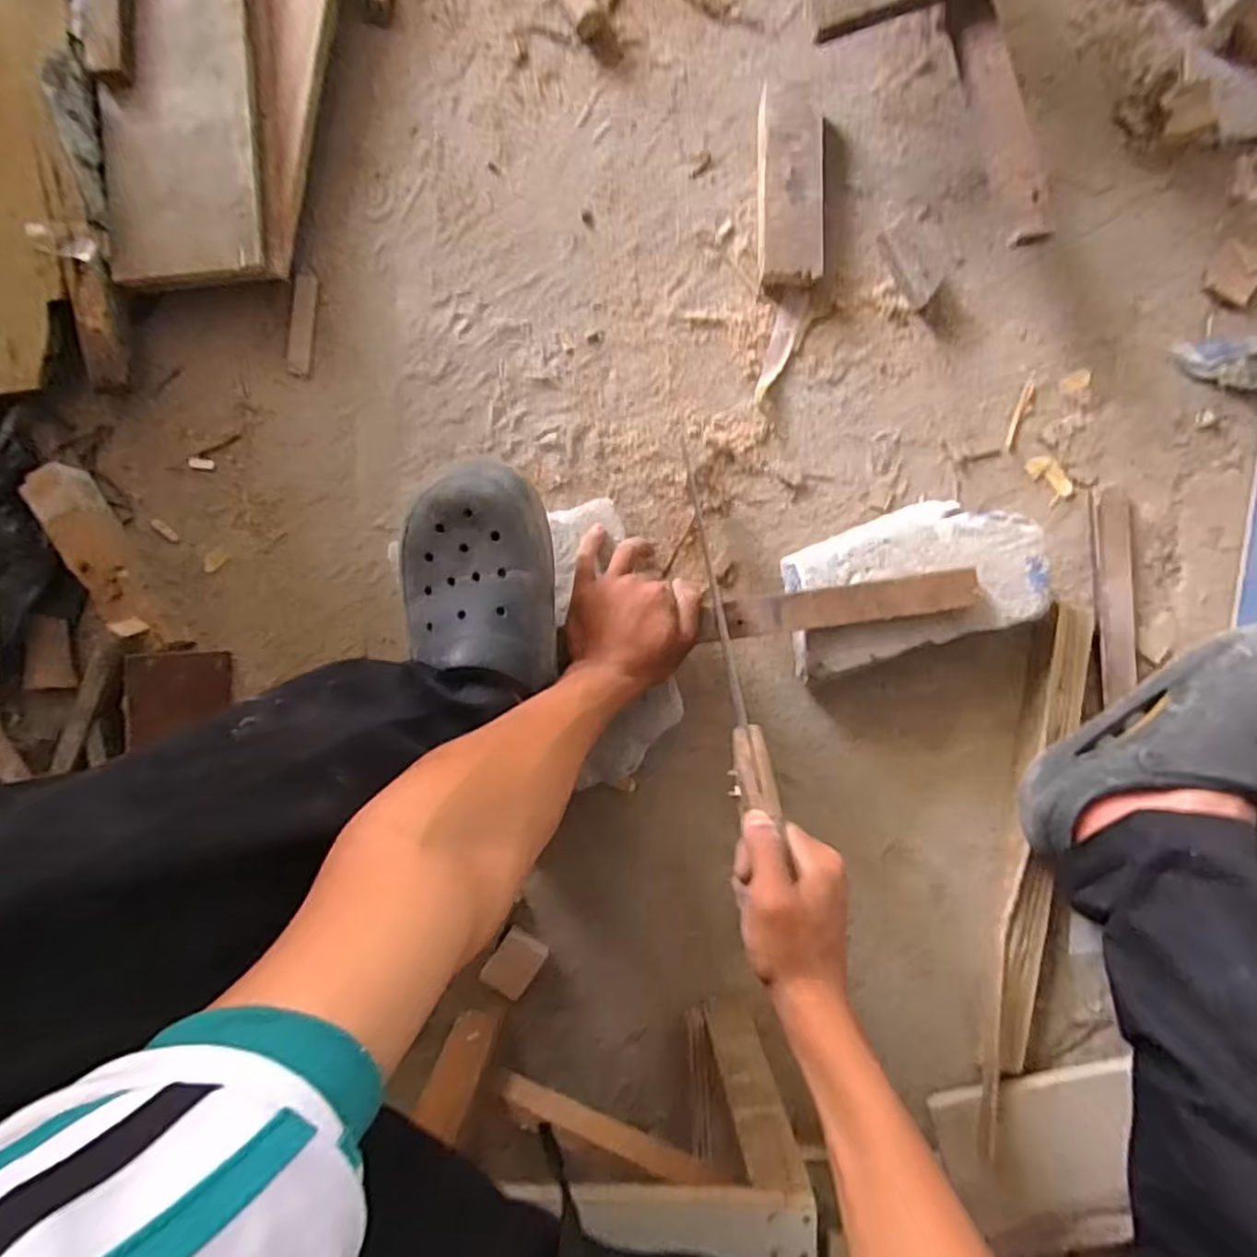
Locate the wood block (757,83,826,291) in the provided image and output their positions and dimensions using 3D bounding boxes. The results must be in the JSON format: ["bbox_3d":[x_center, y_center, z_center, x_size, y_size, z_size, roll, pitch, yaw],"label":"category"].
[{"bbox_3d":[0.145,-0.392,0.609,0.055,0.034,0.170,1,91,2],"label":"wood block"}]

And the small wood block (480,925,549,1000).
[{"bbox_3d":[-0.106,0.313,0.635,0.043,0.020,0.056,34,92,2],"label":"small wood block"}]

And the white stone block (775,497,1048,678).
[{"bbox_3d":[0.244,-0.037,0.593,0.207,0.077,0.124,-16,91,2],"label":"white stone block"}]

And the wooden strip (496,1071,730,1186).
[{"bbox_3d":[-0.022,0.417,0.565,0.214,0.028,0.018,5,91,26],"label":"wooden strip"}]

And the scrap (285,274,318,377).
[{"bbox_3d":[-0.310,-0.288,0.644,0.021,0.008,0.092,7,91,2],"label":"scrap"}]

